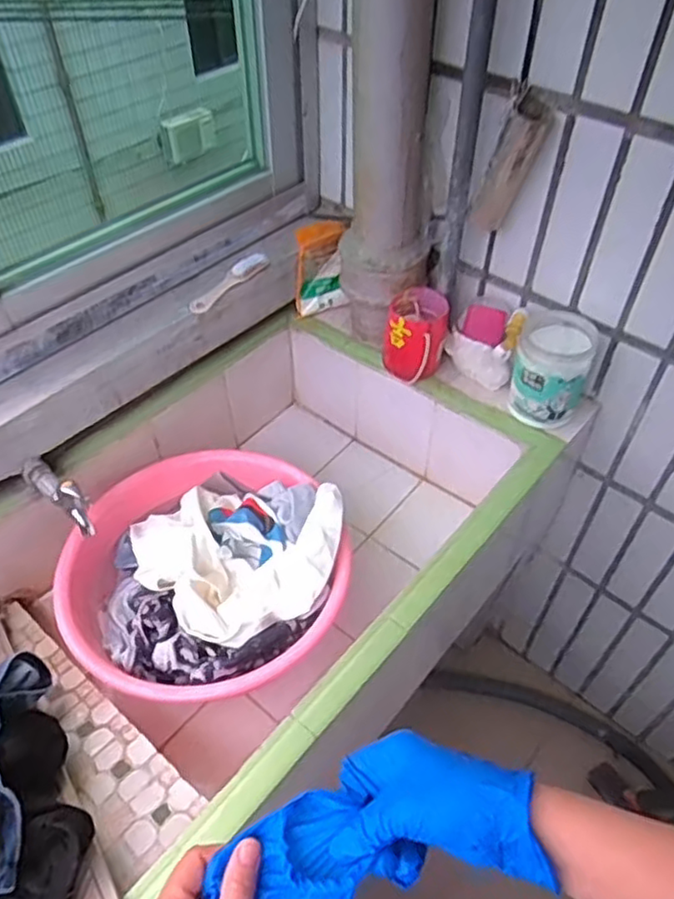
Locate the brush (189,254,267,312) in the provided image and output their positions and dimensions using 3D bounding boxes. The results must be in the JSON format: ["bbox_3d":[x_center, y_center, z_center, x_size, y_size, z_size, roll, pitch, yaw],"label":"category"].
[{"bbox_3d":[-0.170,-0.269,1.038,0.032,0.017,0.168,28,54,23],"label":"brush"}]

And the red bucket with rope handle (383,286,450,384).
[{"bbox_3d":[0.126,-0.180,1.046,0.089,0.110,0.103,16,50,13],"label":"red bucket with rope handle"}]

